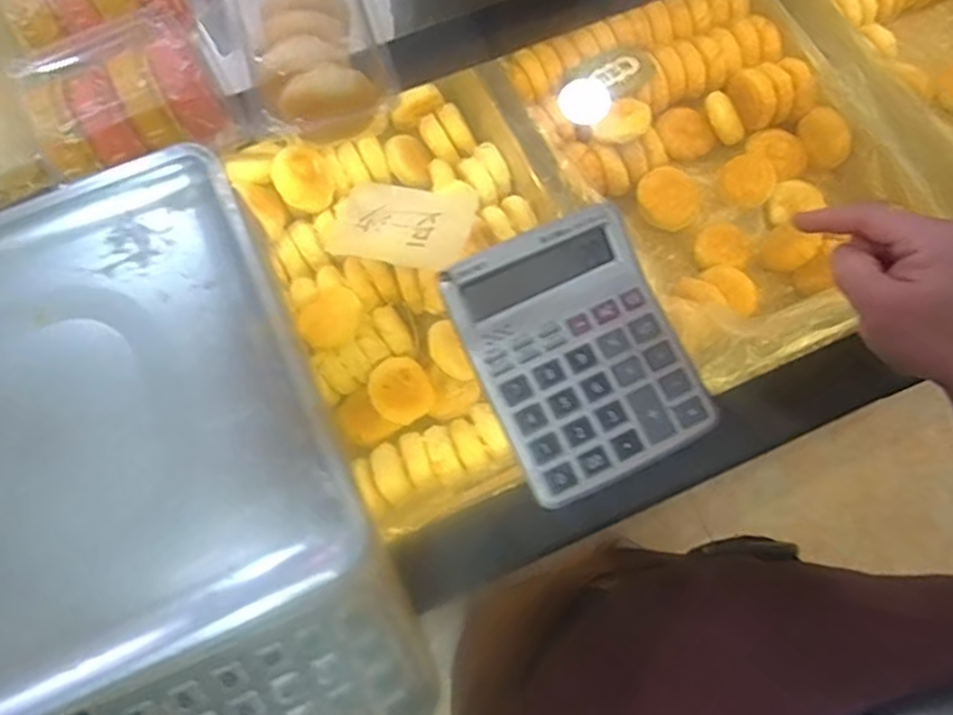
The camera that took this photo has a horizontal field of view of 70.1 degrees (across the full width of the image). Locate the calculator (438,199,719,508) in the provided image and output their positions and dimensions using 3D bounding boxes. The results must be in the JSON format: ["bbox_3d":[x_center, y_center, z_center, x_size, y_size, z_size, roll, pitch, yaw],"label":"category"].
[{"bbox_3d":[0.069,-0.006,0.447,0.132,0.038,0.165,-24,74,-8],"label":"calculator"}]

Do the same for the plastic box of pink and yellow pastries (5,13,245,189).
[{"bbox_3d":[-0.245,-0.180,0.471,0.129,0.060,0.098,-27,74,-9],"label":"plastic box of pink and yellow pastries"}]

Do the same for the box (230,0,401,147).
[{"bbox_3d":[-0.118,-0.223,0.493,0.093,0.061,0.124,-21,73,-7],"label":"box"}]

